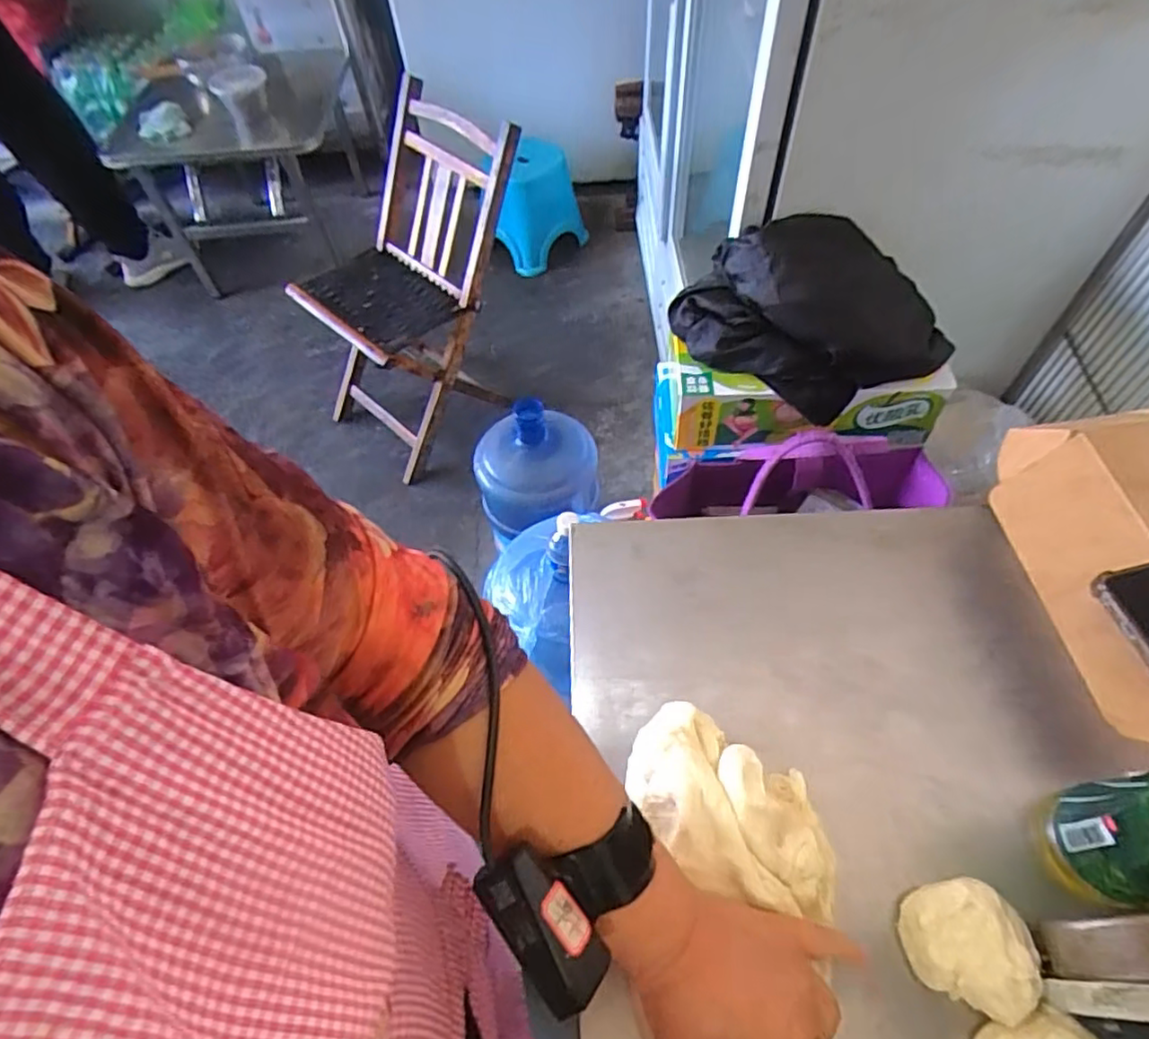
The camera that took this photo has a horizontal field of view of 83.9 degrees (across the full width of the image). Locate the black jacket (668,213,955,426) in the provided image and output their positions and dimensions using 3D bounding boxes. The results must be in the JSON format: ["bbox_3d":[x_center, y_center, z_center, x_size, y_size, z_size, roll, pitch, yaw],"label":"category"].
[{"bbox_3d":[0.308,-0.273,0.837,0.344,0.161,0.197,17,60,13],"label":"black jacket"}]

